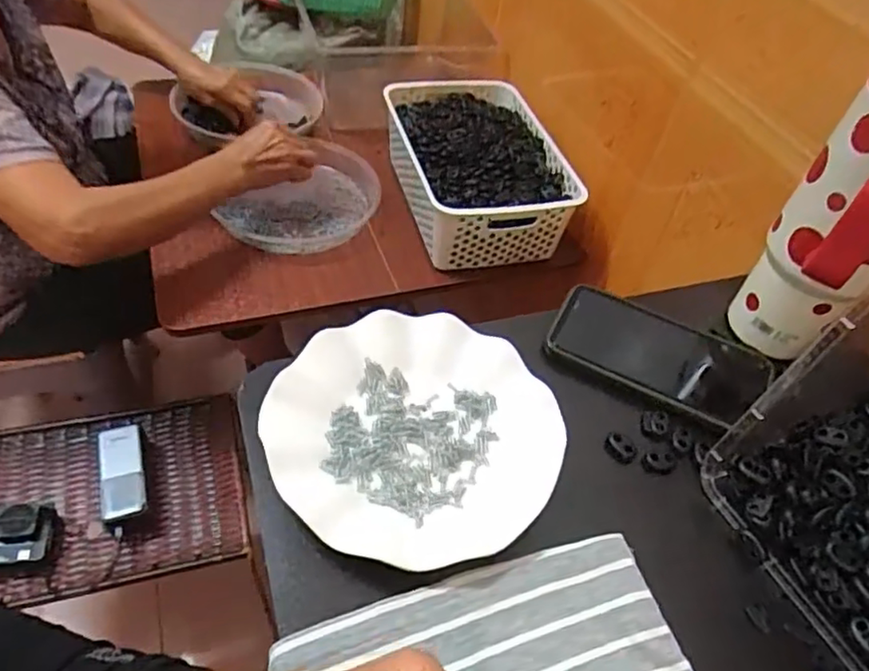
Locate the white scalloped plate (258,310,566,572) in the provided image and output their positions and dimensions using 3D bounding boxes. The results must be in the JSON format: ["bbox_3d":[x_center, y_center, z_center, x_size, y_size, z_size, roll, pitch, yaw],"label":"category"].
[{"bbox_3d":[-0.012,0.060,0.409,0.174,0.030,0.179,4,49,-4],"label":"white scalloped plate"}]

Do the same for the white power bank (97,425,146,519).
[{"bbox_3d":[-0.389,0.168,0.786,0.048,0.023,0.114,-11,66,-12],"label":"white power bank"}]

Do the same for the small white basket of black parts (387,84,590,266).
[{"bbox_3d":[0.058,-0.240,0.899,0.209,0.100,0.319,-7,50,-14],"label":"small white basket of black parts"}]

